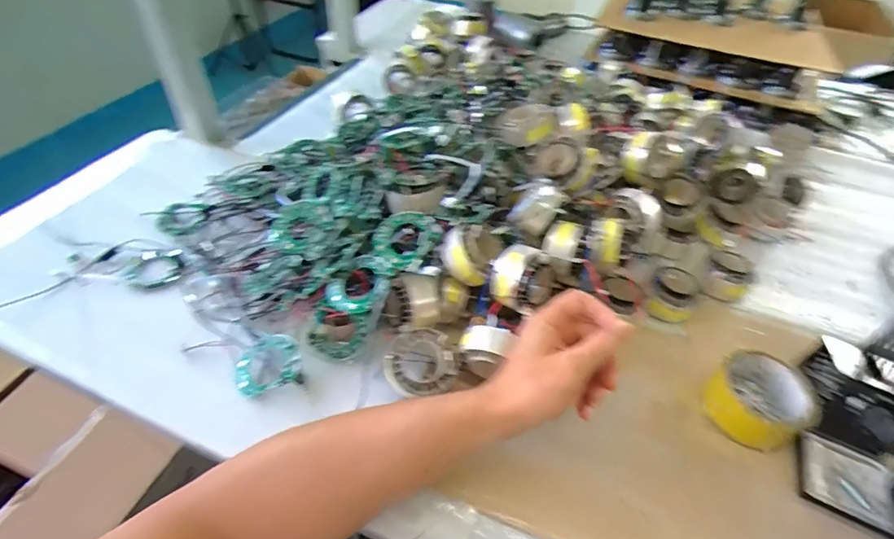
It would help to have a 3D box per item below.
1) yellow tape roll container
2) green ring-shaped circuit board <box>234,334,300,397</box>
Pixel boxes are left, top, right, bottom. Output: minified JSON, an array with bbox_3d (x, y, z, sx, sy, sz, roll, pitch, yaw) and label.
[{"bbox_3d":[0.310,0.129,0.472,0.089,0.042,0.086,2,46,-3],"label":"yellow tape roll container"},{"bbox_3d":[-0.182,0.098,0.475,0.064,0.013,0.061,-34,52,-13],"label":"green ring-shaped circuit board"}]

